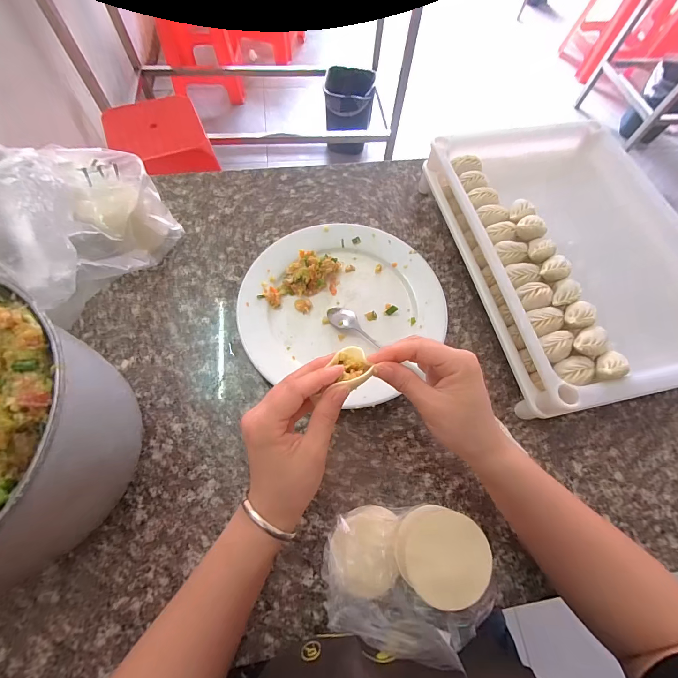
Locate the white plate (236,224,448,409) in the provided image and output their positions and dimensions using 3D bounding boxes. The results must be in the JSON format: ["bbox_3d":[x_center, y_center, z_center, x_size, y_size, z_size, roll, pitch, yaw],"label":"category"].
[{"bbox_3d":[0.004,-0.043,0.412,0.240,0.032,0.230,1,66,-2],"label":"white plate"}]

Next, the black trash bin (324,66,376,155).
[{"bbox_3d":[0.038,-1.012,1.505,0.207,0.304,0.219,9,65,1],"label":"black trash bin"}]

